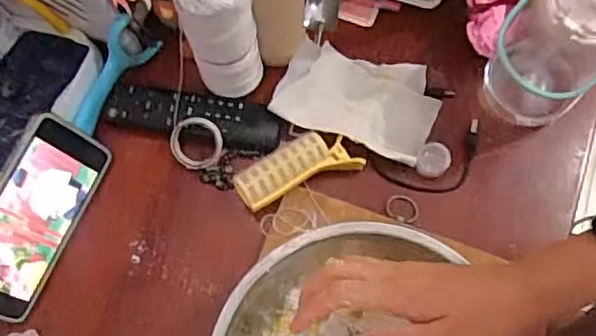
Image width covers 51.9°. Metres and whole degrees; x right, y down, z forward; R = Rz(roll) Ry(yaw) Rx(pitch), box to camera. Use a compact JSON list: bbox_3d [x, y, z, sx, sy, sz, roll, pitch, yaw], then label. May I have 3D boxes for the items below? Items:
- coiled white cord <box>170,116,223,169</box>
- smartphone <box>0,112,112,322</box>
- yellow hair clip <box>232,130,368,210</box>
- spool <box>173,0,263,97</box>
[{"bbox_3d":[-0.092,-0.023,0.557,0.046,0.009,0.046,0,106,1],"label":"coiled white cord"},{"bbox_3d":[-0.224,0.042,0.515,0.005,0.079,0.166,9,69,42],"label":"smartphone"},{"bbox_3d":[-0.001,-0.002,0.539,0.108,0.029,0.042,-24,73,-7],"label":"yellow hair clip"},{"bbox_3d":[-0.064,-0.112,0.503,0.058,0.151,0.045,-12,72,-3],"label":"spool"}]

